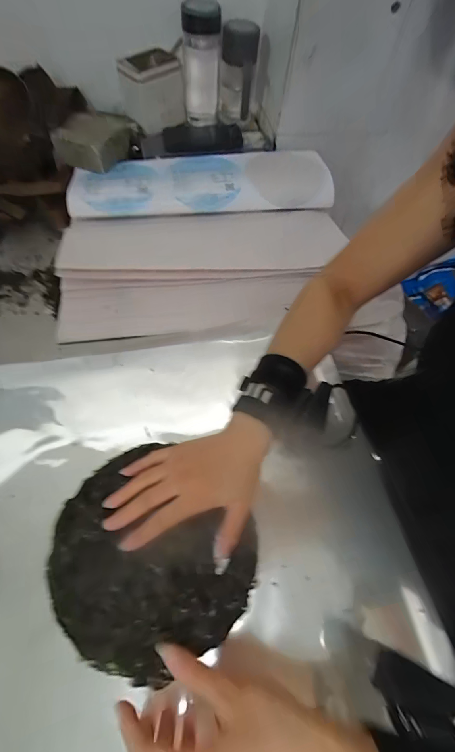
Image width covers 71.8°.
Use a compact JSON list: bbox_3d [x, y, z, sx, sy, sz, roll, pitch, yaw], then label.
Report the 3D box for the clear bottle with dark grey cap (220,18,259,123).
[{"bbox_3d":[0.023,-0.676,0.712,0.078,0.160,0.081,6,61,0],"label":"clear bottle with dark grey cap"}]

